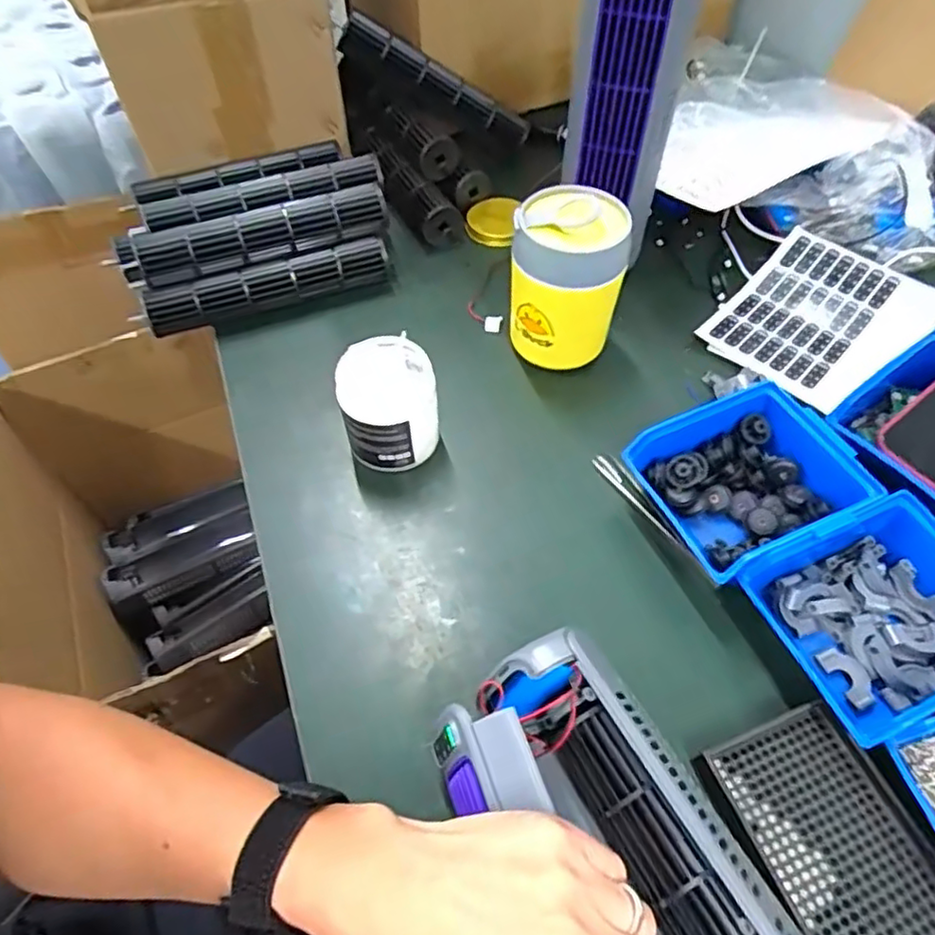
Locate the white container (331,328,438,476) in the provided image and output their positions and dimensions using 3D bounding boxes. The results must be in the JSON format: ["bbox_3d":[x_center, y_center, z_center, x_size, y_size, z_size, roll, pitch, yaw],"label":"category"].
[{"bbox_3d":[-0.059,-0.046,0.505,0.073,0.082,0.071,-4,54,2],"label":"white container"}]

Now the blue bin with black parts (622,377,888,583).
[{"bbox_3d":[0.204,0.011,0.462,0.144,0.059,0.117,-23,55,-12],"label":"blue bin with black parts"}]

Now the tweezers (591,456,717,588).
[{"bbox_3d":[0.138,0.039,0.488,0.013,0.007,0.131,-26,59,-17],"label":"tweezers"}]

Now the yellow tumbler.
[{"bbox_3d":[0.086,-0.156,0.546,0.088,0.131,0.082,0,55,0],"label":"yellow tumbler"}]

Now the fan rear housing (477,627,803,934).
[{"bbox_3d":[0.113,0.224,0.302,0.065,0.070,0.304,-26,61,-12],"label":"fan rear housing"}]

